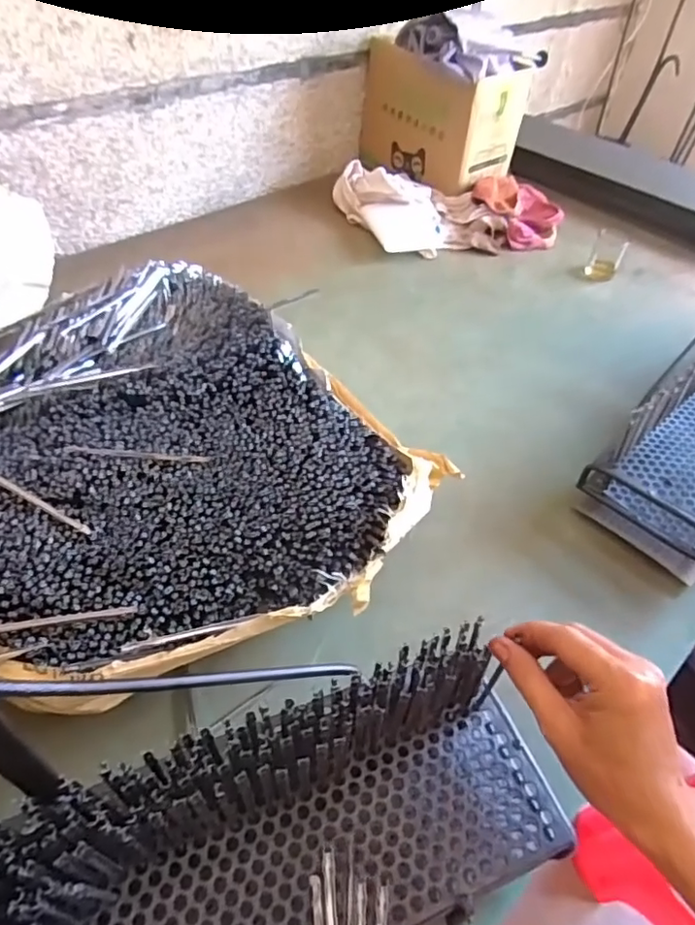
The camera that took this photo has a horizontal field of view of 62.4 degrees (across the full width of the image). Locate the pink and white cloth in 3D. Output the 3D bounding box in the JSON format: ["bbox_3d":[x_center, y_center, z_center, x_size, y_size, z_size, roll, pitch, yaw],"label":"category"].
[{"bbox_3d":[0.201,-0.486,1.101,0.427,0.070,0.233,-3,48,-7],"label":"pink and white cloth"}]

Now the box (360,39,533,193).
[{"bbox_3d":[0.190,-0.713,1.191,0.190,0.230,0.300,-28,56,-26],"label":"box"}]

